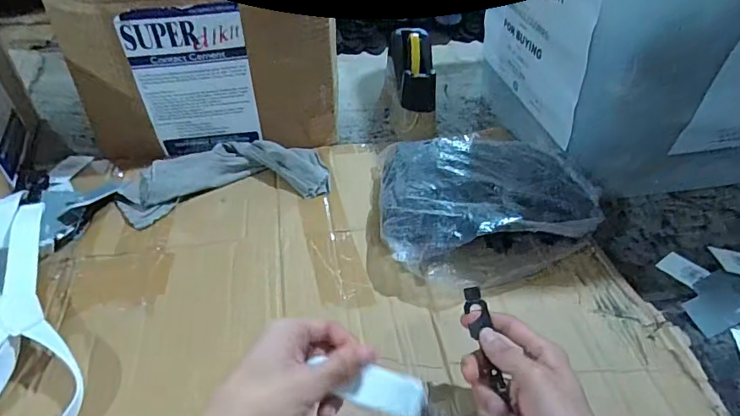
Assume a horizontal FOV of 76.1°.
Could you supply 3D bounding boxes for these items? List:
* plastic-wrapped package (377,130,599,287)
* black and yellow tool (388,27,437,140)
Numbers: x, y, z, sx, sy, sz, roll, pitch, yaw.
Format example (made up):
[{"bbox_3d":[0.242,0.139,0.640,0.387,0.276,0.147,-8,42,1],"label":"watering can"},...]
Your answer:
[{"bbox_3d":[0.134,-0.005,0.547,0.241,0.080,0.182,-2,42,-2],"label":"plastic-wrapped package"},{"bbox_3d":[0.066,-0.213,0.774,0.071,0.121,0.204,-2,41,-4],"label":"black and yellow tool"}]

